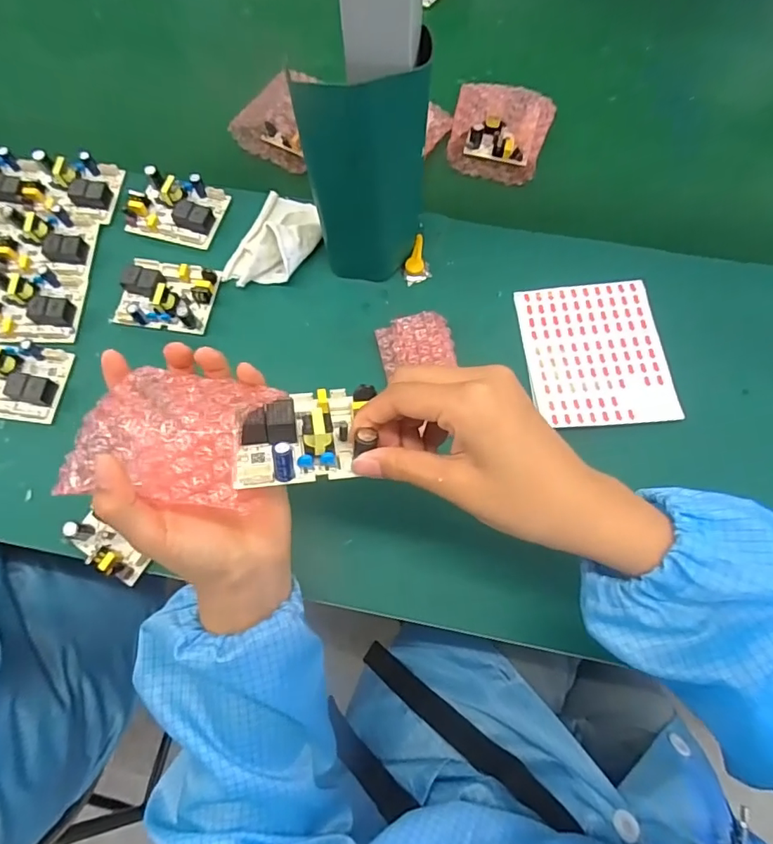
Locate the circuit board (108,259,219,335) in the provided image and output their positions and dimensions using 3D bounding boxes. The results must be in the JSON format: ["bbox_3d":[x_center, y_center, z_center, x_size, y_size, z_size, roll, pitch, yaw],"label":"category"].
[{"bbox_3d":[-0.188,-0.110,0.433,0.078,0.021,0.060,10,71,5],"label":"circuit board"}]

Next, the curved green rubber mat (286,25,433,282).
[{"bbox_3d":[-0.013,-0.176,0.380,0.087,0.161,0.055,-2,70,1],"label":"curved green rubber mat"}]

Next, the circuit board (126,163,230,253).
[{"bbox_3d":[-0.192,-0.195,0.463,0.082,0.024,0.059,11,71,5],"label":"circuit board"}]

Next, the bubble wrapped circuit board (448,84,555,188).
[{"bbox_3d":[0.112,-0.286,0.497,0.094,0.033,0.104,11,71,5],"label":"bubble wrapped circuit board"}]

